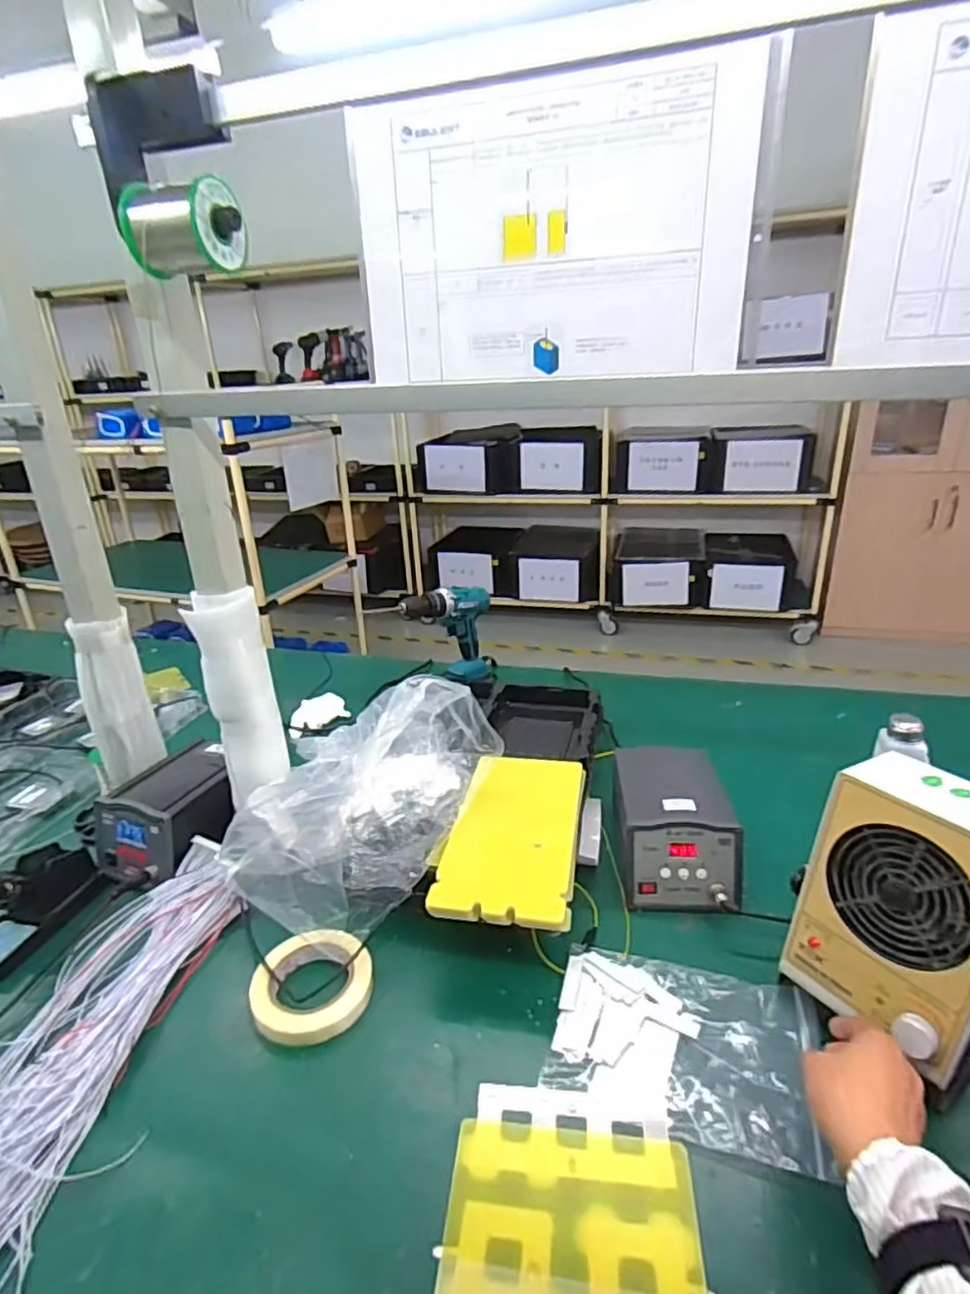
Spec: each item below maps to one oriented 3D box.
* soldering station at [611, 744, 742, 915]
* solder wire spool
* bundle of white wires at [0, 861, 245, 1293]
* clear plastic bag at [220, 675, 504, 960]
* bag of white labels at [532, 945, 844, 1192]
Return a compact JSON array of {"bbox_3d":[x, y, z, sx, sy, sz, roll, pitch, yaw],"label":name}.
[{"bbox_3d":[0.229,0.214,0.792,0.138,0.097,0.193,1,24,10],"label":"soldering station"},{"bbox_3d":[-0.253,-0.357,0.557,0.092,0.063,0.072,4,25,17],"label":"solder wire spool"},{"bbox_3d":[-0.380,0.376,0.578,0.210,0.030,0.456,-3,24,2],"label":"bundle of white wires"},{"bbox_3d":[-0.135,0.168,0.760,0.212,0.196,0.290,8,27,25],"label":"clear plastic bag"},{"bbox_3d":[0.177,0.356,0.593,0.221,0.013,0.165,4,25,17],"label":"bag of white labels"}]

